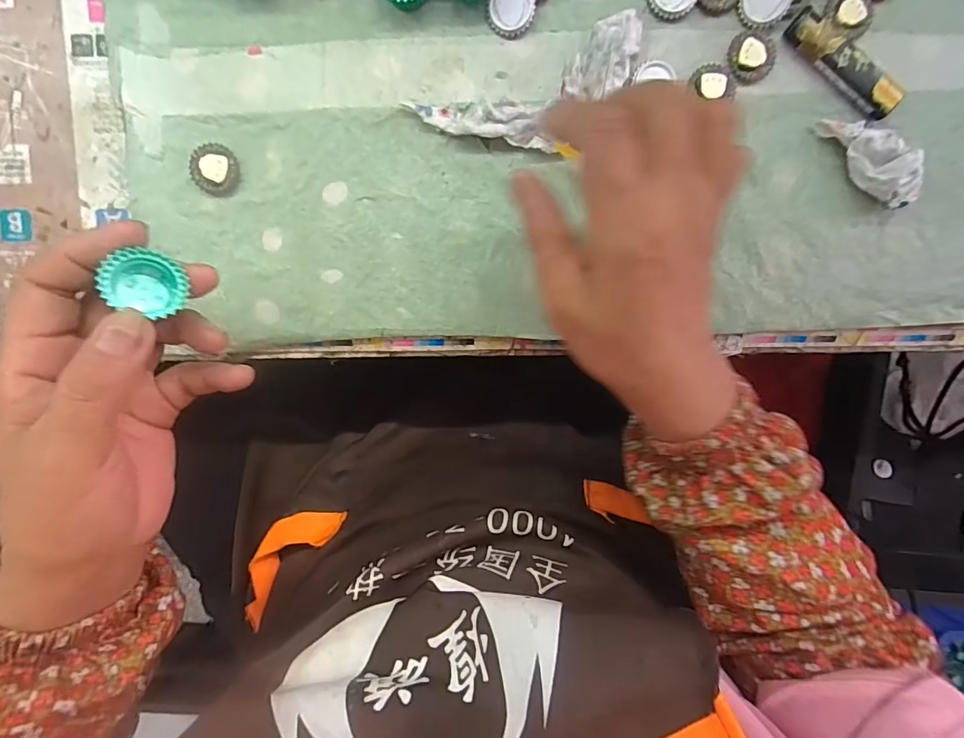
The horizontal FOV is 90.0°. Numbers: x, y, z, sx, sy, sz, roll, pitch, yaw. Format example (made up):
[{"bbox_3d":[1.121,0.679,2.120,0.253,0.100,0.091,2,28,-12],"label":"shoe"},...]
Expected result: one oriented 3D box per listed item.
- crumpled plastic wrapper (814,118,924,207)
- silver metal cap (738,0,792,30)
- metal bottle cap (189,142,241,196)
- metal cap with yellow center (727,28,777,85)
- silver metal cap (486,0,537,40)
[{"bbox_3d":[0.233,-0.127,0.289,0.067,0.023,0.029,41,95,-4],"label":"crumpled plastic wrapper"},{"bbox_3d":[0.167,-0.218,0.284,0.027,0.008,0.026,0,97,1],"label":"silver metal cap"},{"bbox_3d":[-0.163,-0.122,0.294,0.030,0.006,0.028,0,97,-1],"label":"metal bottle cap"},{"bbox_3d":[0.163,-0.189,0.289,0.028,0.004,0.031,5,97,-1],"label":"metal cap with yellow center"},{"bbox_3d":[0.017,-0.214,0.286,0.028,0.009,0.029,0,97,-1],"label":"silver metal cap"}]

